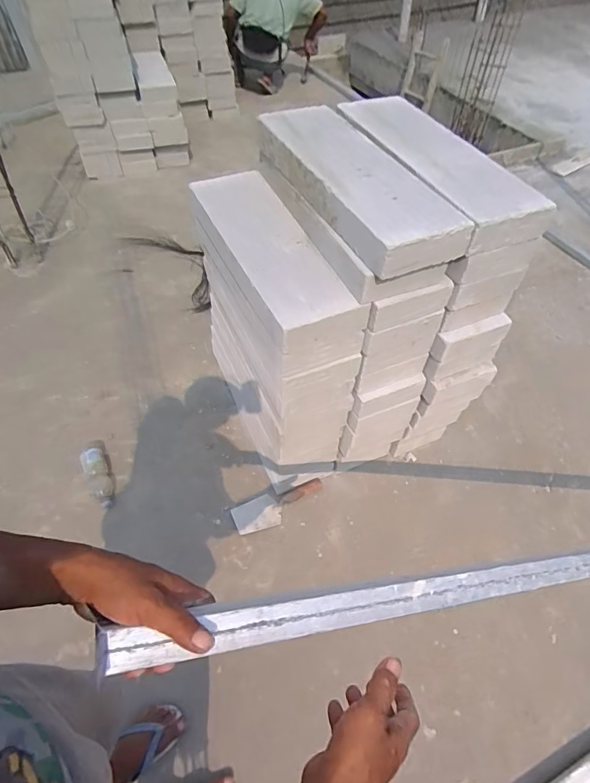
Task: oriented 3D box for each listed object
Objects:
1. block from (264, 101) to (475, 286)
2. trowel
[{"bbox_3d":[0.117,-0.466,1.004,0.223,0.089,0.592,-23,55,-18],"label":"block"},{"bbox_3d":[-0.049,0.361,1.434,0.293,0.050,0.102,-14,53,-12],"label":"trowel"}]

